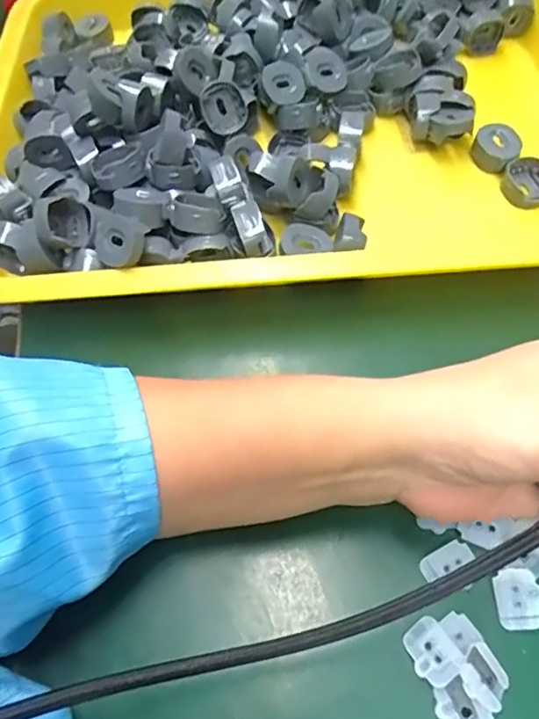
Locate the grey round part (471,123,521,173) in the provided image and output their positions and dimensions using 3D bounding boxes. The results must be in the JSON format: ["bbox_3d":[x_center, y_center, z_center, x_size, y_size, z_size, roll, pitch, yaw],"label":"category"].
[{"bbox_3d":[0.134,-0.125,0.339,0.027,0.016,0.028,-2,58,3],"label":"grey round part"}]

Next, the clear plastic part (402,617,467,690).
[{"bbox_3d":[0.060,0.108,0.211,0.016,0.008,0.021,-28,61,-13],"label":"clear plastic part"}]

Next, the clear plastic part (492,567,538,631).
[{"bbox_3d":[0.096,0.092,0.221,0.016,0.008,0.021,-4,58,1],"label":"clear plastic part"}]

